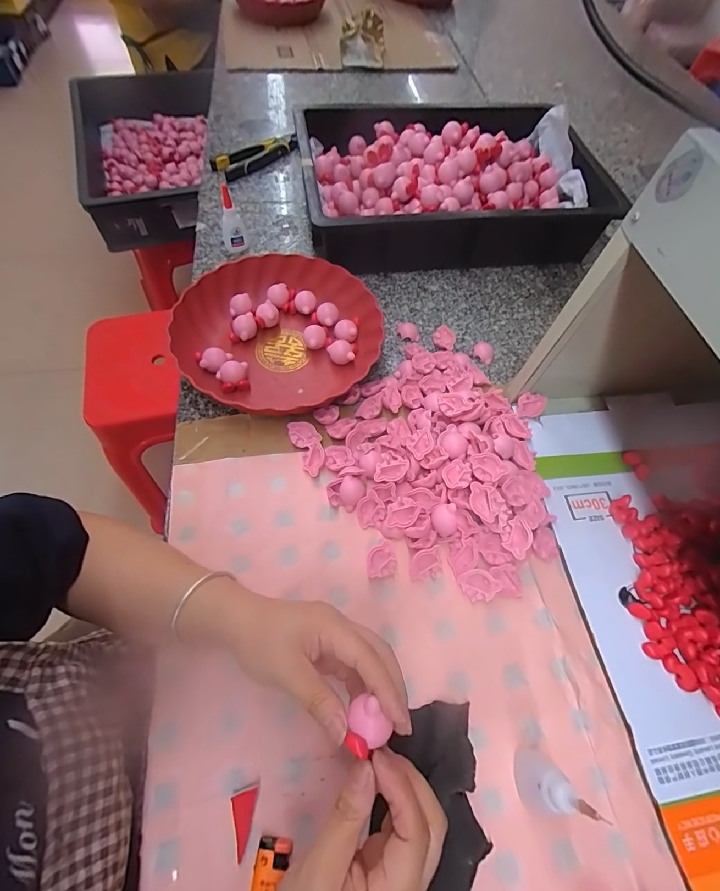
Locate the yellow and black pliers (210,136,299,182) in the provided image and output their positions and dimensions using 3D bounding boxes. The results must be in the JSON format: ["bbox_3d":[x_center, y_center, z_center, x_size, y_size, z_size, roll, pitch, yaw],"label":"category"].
[{"bbox_3d":[-0.184,-0.516,0.704,0.153,0.031,0.054,-35,67,-18],"label":"yellow and black pliers"}]

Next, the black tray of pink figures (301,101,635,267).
[{"bbox_3d":[0.125,-0.411,0.611,0.418,0.093,0.289,-8,61,-4],"label":"black tray of pink figures"}]

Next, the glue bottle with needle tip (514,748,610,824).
[{"bbox_3d":[0.127,0.235,0.267,0.035,0.088,0.032,0,61,0],"label":"glue bottle with needle tip"}]

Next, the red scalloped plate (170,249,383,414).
[{"bbox_3d":[-0.096,-0.144,0.485,0.231,0.047,0.228,27,64,14],"label":"red scalloped plate"}]

